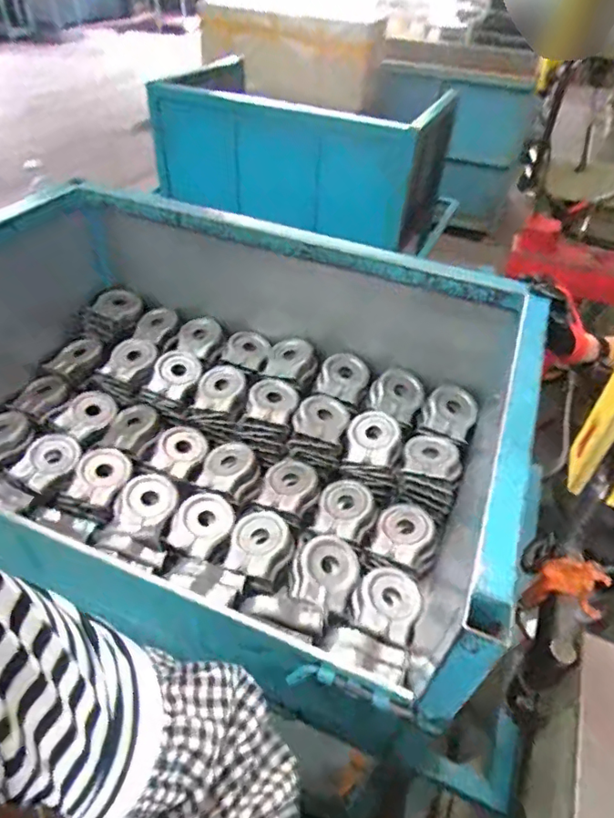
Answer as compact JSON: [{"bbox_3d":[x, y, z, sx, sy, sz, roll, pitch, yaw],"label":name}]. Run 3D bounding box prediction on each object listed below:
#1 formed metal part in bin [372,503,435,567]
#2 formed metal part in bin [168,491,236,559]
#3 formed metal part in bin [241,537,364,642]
[{"bbox_3d":[0.170,0.216,0.895,0.086,0.034,0.127,23,47,19],"label":"formed metal part in bin"},{"bbox_3d":[-0.186,0.209,0.894,0.089,0.050,0.139,38,36,-7],"label":"formed metal part in bin"},{"bbox_3d":[0.010,0.281,0.808,0.109,0.049,0.189,26,48,22],"label":"formed metal part in bin"}]

